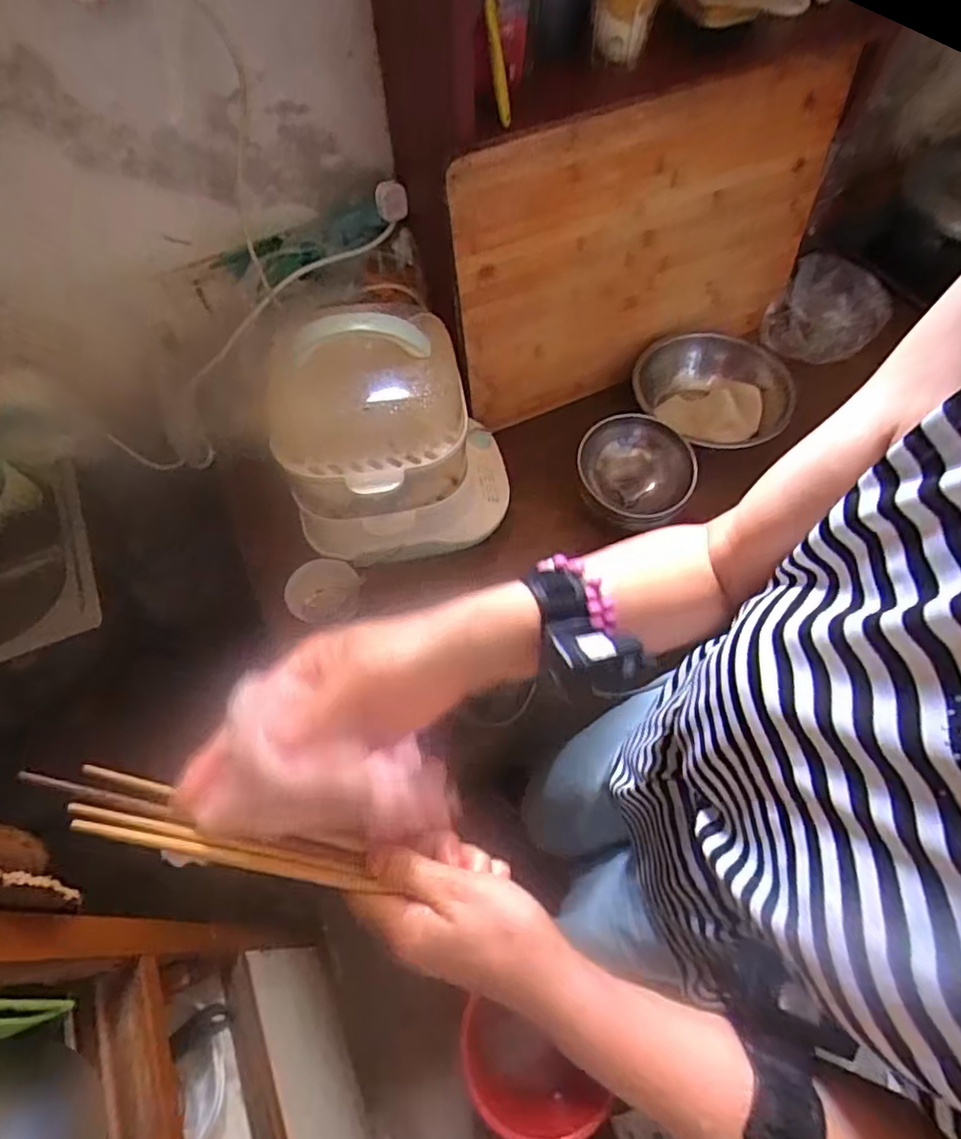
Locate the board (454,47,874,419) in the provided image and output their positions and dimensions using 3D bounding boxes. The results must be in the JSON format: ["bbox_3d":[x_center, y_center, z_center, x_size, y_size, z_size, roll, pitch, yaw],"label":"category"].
[{"bbox_3d":[0.230,-0.437,0.850,0.563,0.386,0.026,-22,57,-10],"label":"board"}]

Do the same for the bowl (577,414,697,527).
[{"bbox_3d":[0.210,-0.128,0.817,0.148,0.068,0.141,0,62,-1],"label":"bowl"}]

